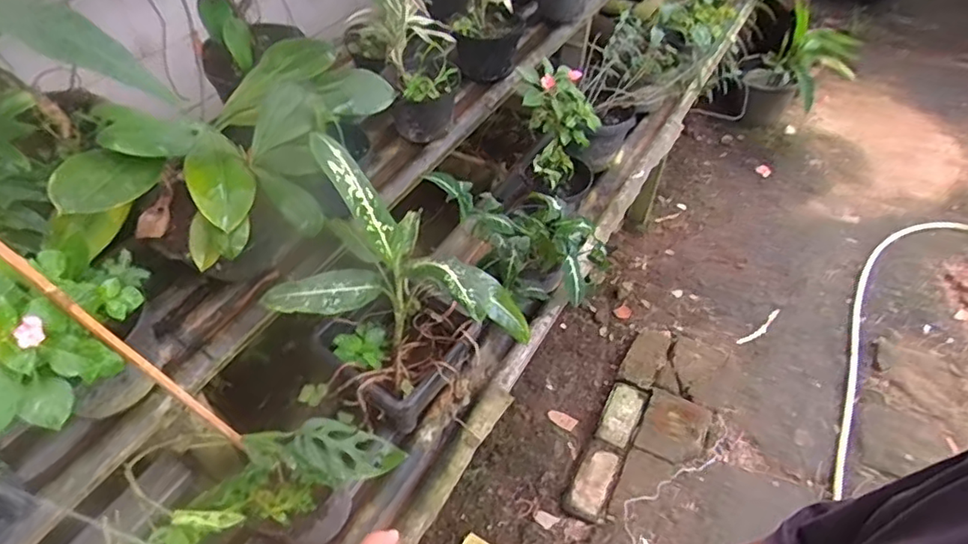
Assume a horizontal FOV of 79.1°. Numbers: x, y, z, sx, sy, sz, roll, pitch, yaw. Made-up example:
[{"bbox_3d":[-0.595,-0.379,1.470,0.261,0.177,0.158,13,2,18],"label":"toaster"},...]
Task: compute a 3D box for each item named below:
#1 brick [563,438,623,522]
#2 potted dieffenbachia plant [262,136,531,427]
[{"bbox_3d":[0.295,0.561,1.590,0.111,0.050,0.221,21,50,16],"label":"brick"},{"bbox_3d":[-0.113,0.050,0.984,0.366,0.465,0.265,12,49,9],"label":"potted dieffenbachia plant"}]

